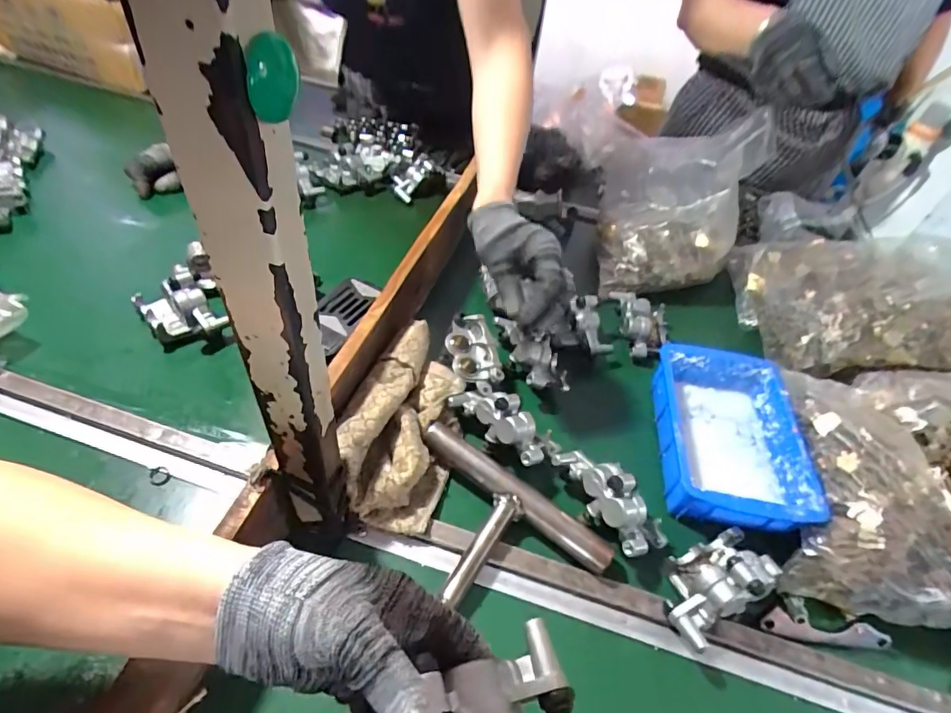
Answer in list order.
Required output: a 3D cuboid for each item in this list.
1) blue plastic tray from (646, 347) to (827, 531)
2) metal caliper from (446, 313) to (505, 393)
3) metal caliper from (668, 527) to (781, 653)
[{"bbox_3d":[0.276,0.082,0.540,0.141,0.050,0.205,7,46,6],"label":"blue plastic tray"},{"bbox_3d":[-0.005,-0.010,0.570,0.052,0.045,0.103,-12,47,-12],"label":"metal caliper"},{"bbox_3d":[0.212,0.194,0.433,0.112,0.060,0.062,-24,51,-22],"label":"metal caliper"}]

